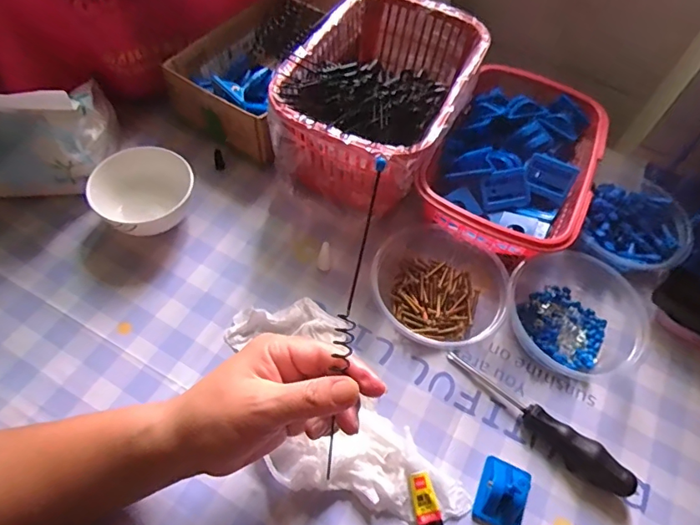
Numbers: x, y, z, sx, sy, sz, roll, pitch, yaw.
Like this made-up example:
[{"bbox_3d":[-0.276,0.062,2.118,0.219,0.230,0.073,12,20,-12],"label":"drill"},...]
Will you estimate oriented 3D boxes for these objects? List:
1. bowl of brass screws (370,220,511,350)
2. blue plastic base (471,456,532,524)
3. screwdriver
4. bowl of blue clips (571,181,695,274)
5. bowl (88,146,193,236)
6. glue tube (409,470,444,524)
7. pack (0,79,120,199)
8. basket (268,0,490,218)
[{"bbox_3d":[0.079,0.021,0.423,0.116,0.043,0.107,22,59,9],"label":"bowl of brass screws"},{"bbox_3d":[0.114,0.170,0.347,0.035,0.020,0.048,22,59,9],"label":"blue plastic base"},{"bbox_3d":[0.145,0.122,0.373,0.156,0.026,0.020,38,62,18],"label":"screwdriver"},{"bbox_3d":[0.272,-0.028,0.463,0.091,0.047,0.094,2,58,-3],"label":"bowl of blue clips"},{"bbox_3d":[-0.190,-0.061,0.445,0.085,0.049,0.082,2,58,-3],"label":"bowl"},{"bbox_3d":[0.055,0.178,0.339,0.020,0.007,0.054,-12,80,-12],"label":"glue tube"},{"bbox_3d":[-0.304,-0.121,0.435,0.149,0.112,0.082,-6,59,-8],"label":"pack"},{"bbox_3d":[0.031,-0.158,0.487,0.150,0.111,0.226,24,59,10],"label":"basket"}]

